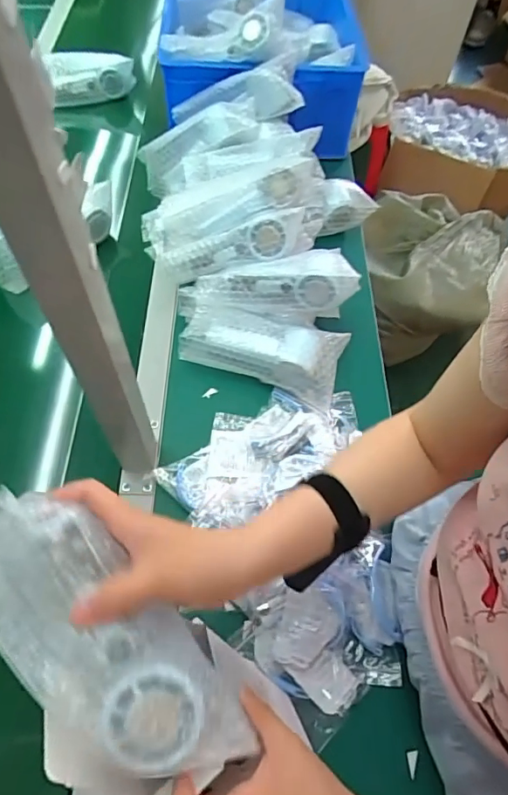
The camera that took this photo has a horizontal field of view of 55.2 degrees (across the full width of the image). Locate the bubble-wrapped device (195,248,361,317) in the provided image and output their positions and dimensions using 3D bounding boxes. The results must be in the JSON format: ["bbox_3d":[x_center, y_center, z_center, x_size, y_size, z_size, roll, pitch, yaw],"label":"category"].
[{"bbox_3d":[0.030,-0.153,0.645,0.214,0.063,0.073,1,58,14],"label":"bubble-wrapped device"}]

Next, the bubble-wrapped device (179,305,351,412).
[{"bbox_3d":[0.012,-0.063,0.648,0.203,0.052,0.090,17,59,6],"label":"bubble-wrapped device"}]

